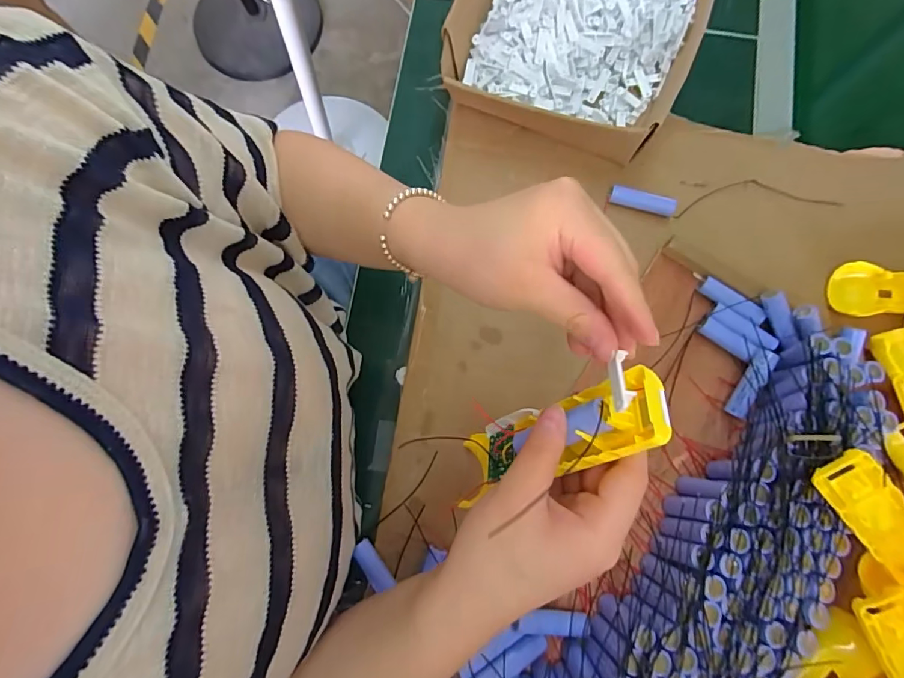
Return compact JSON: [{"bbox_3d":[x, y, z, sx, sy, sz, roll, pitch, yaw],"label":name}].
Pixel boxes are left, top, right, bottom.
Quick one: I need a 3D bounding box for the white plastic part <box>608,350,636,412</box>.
[{"bbox_3d":[0.081,0.021,0.223,0.008,0.008,0.027,0,64,1],"label":"white plastic part"}]

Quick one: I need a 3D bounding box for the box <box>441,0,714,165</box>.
[{"bbox_3d":[0.126,-0.311,0.483,0.240,0.068,0.233,20,81,4],"label":"box"}]

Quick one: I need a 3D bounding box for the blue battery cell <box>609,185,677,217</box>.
[{"bbox_3d":[0.194,-0.142,0.471,0.063,0.018,0.017,20,81,4],"label":"blue battery cell"}]

